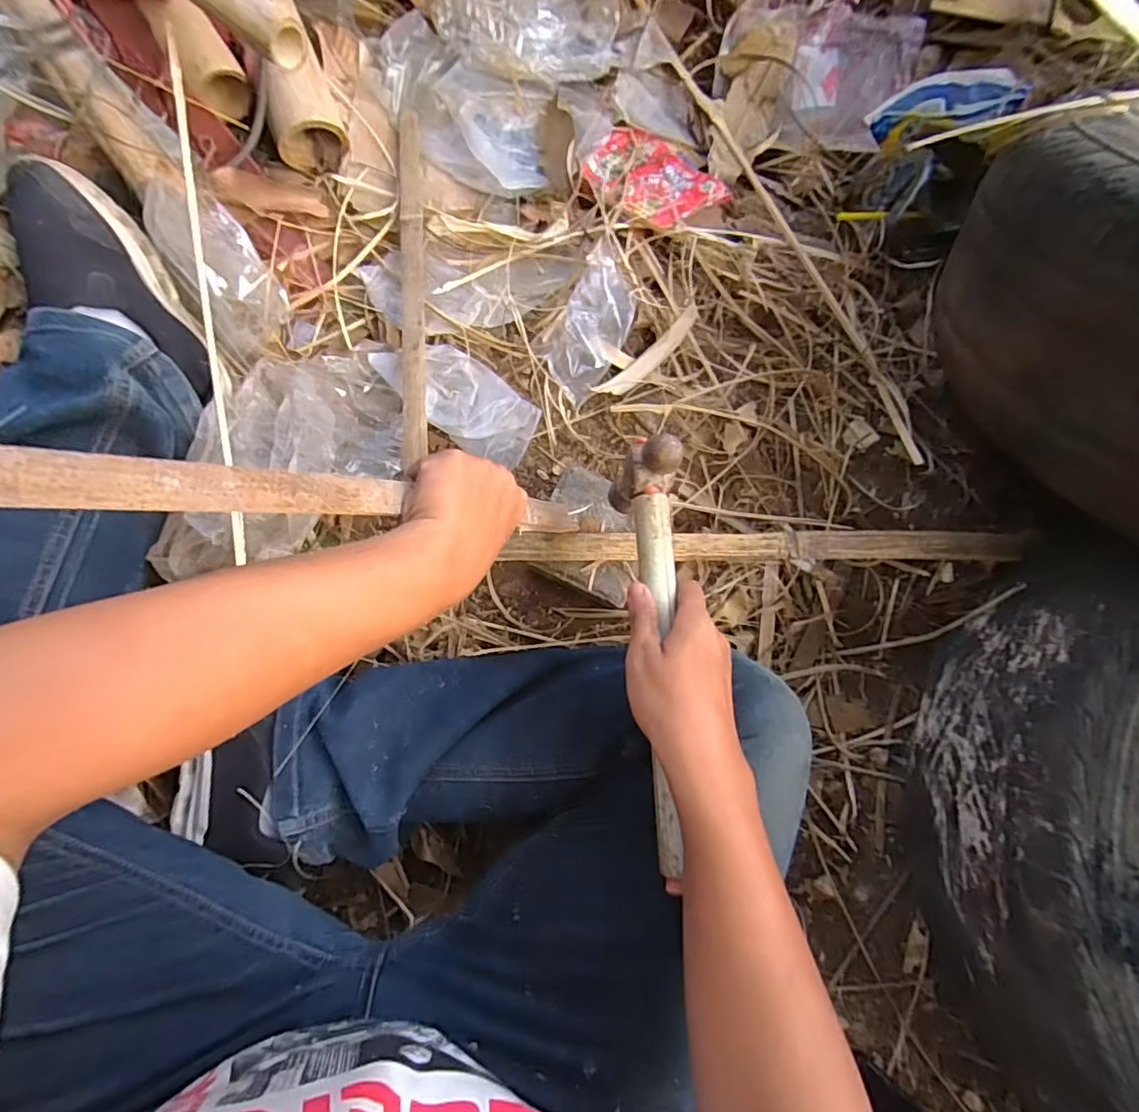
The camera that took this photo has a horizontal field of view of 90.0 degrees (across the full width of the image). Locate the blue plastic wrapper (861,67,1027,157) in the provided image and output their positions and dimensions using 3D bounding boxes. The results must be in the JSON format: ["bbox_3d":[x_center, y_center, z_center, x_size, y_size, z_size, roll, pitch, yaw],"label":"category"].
[{"bbox_3d":[0.358,-0.427,0.542,0.125,0.038,0.037,15,80,41],"label":"blue plastic wrapper"}]

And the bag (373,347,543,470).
[{"bbox_3d":[-0.104,-0.154,0.547,0.160,0.019,0.075,40,83,4],"label":"bag"}]

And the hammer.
[{"bbox_3d":[0.057,0.068,0.396,0.038,0.080,0.292,-1,82,-1],"label":"hammer"}]

